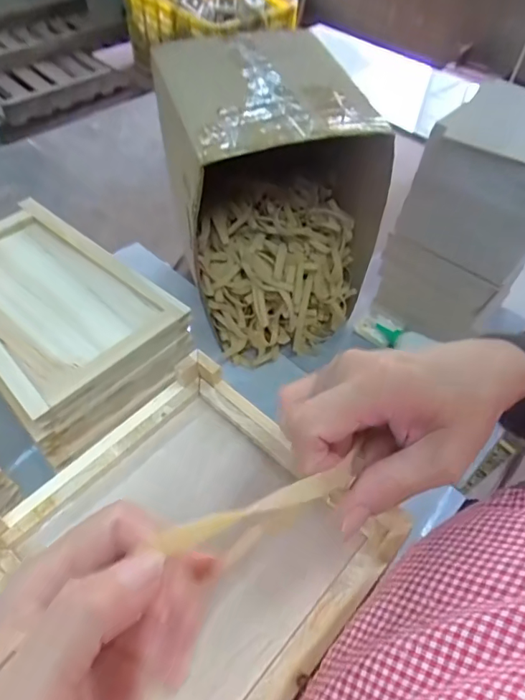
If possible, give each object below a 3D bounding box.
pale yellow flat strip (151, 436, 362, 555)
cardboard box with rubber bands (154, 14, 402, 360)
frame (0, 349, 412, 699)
[{"bbox_3d":[0.007,0.063,0.206,0.098,0.010,0.015,-12,53,-30],"label":"pale yellow flat strip"},{"bbox_3d":[0.011,-0.223,0.757,0.286,0.393,0.278,-16,55,-14],"label":"cardboard box with rubber bands"},{"bbox_3d":[-0.045,0.121,0.309,0.202,0.041,0.194,36,59,22],"label":"frame"}]

